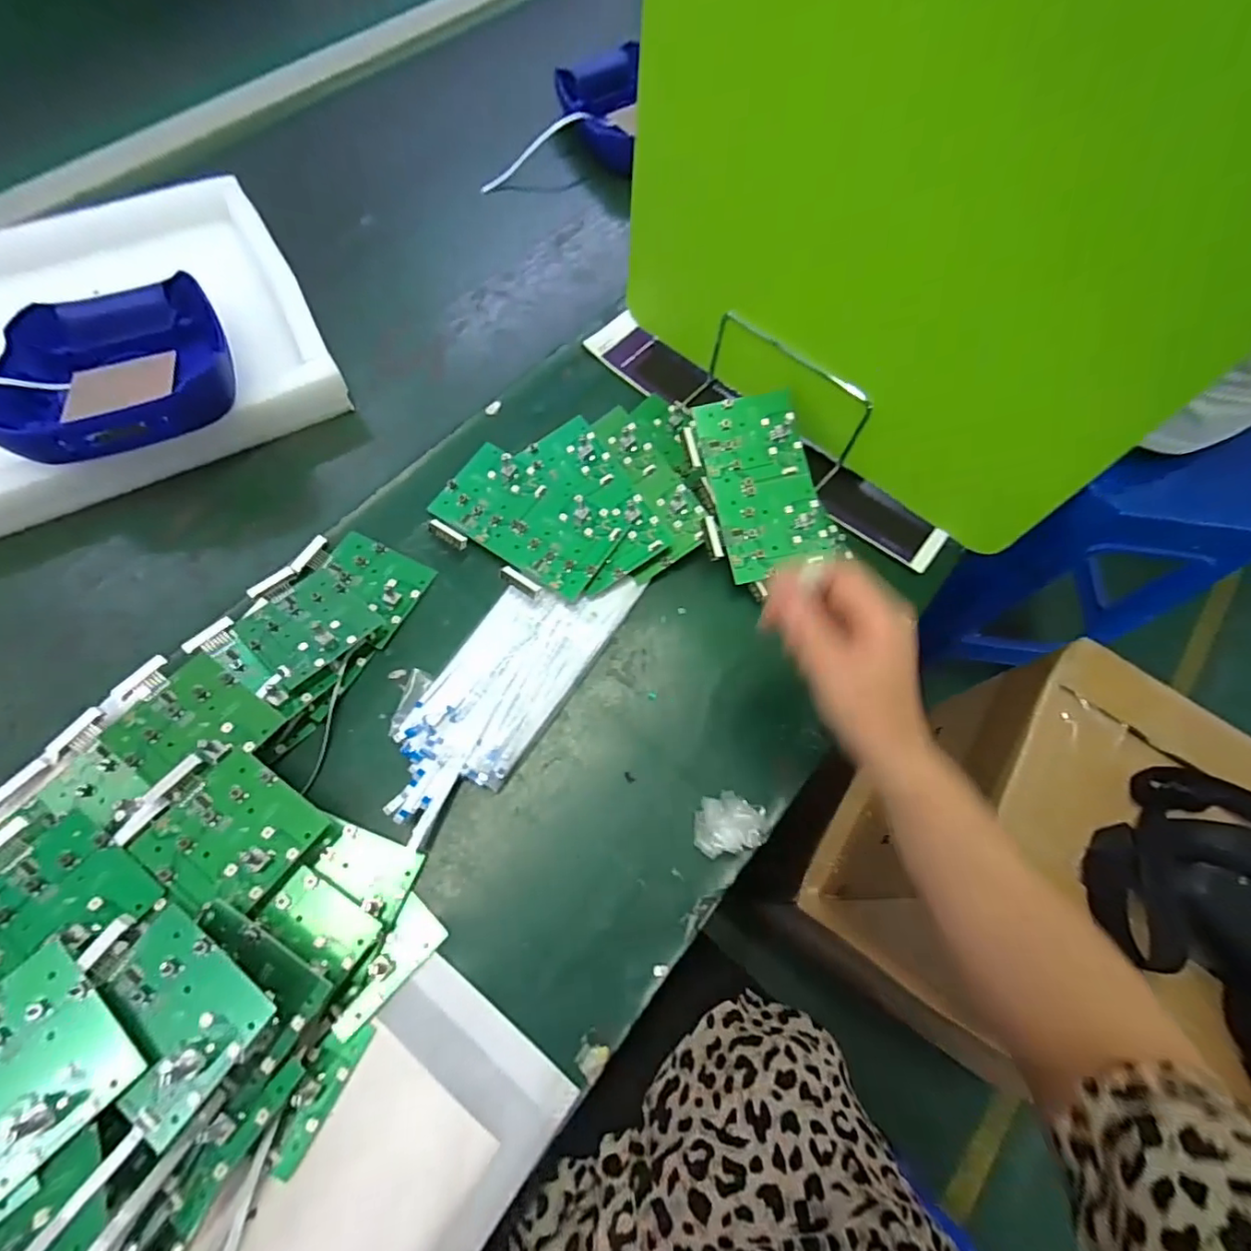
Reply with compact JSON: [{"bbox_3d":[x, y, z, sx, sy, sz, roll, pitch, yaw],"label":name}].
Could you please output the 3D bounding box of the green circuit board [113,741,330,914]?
[{"bbox_3d":[-0.235,0.117,0.339,0.091,0.013,0.076,35,63,9],"label":"green circuit board"}]

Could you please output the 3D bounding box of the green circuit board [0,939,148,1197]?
[{"bbox_3d":[-0.285,0.205,0.272,0.075,0.011,0.081,-40,84,-21],"label":"green circuit board"}]

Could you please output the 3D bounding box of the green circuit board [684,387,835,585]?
[{"bbox_3d":[0.103,-0.113,0.460,0.094,0.011,0.145,-12,81,0],"label":"green circuit board"}]

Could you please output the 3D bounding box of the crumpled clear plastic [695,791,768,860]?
[{"bbox_3d":[0.069,0.130,0.383,0.049,0.023,0.037,-11,69,-9],"label":"crumpled clear plastic"}]

